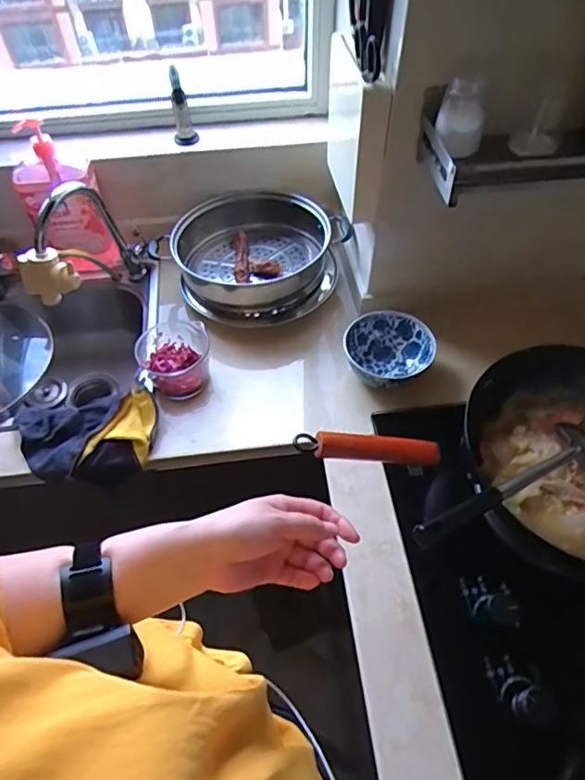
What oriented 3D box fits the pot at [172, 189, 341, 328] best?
[{"bbox_3d":[-0.070,-0.256,0.989,0.261,0.120,0.277,-1,54,1],"label":"pot"}]

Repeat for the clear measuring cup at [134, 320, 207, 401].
[{"bbox_3d":[-0.195,-0.055,0.865,0.109,0.101,0.119,-1,54,1],"label":"clear measuring cup"}]

